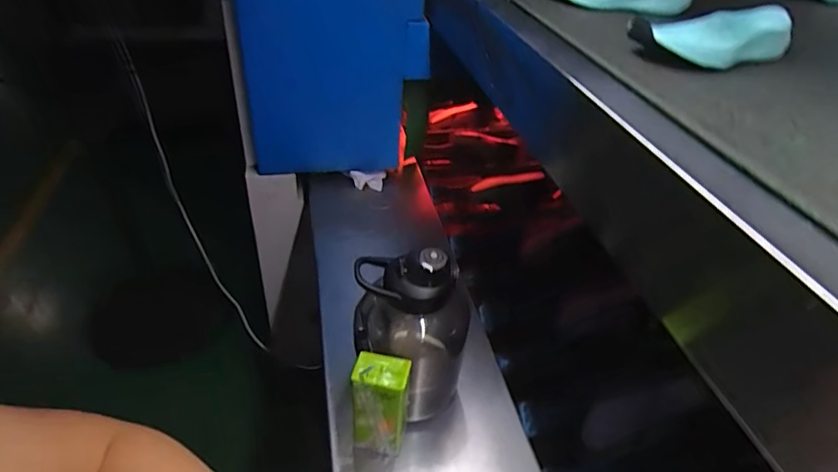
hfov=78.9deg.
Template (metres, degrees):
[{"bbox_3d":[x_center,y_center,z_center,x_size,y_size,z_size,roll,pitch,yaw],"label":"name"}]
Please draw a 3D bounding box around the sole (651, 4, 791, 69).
[{"bbox_3d":[0.303,-0.203,0.516,0.173,0.031,0.071,-15,74,-19],"label":"sole"}]

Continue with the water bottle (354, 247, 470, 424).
[{"bbox_3d":[0.002,0.118,0.608,0.094,0.228,0.118,1,32,14],"label":"water bottle"}]

